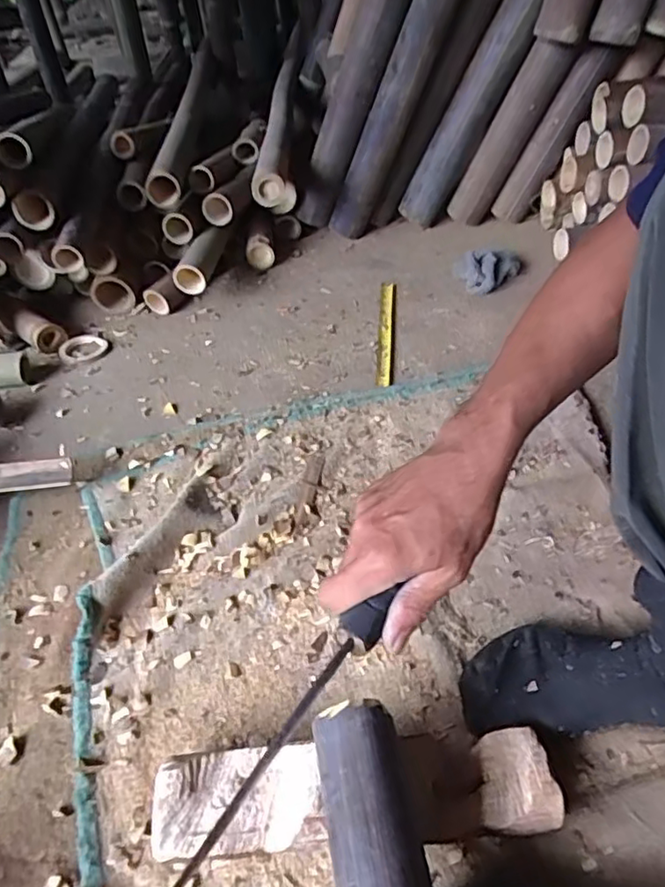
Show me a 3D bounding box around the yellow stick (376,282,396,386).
[{"bbox_3d":[0.089,-0.186,1.010,0.024,0.010,0.287,1,43,6],"label":"yellow stick"}]

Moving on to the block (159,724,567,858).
[{"bbox_3d":[0.017,0.271,0.488,0.300,0.058,0.082,-5,43,-1],"label":"block"}]

